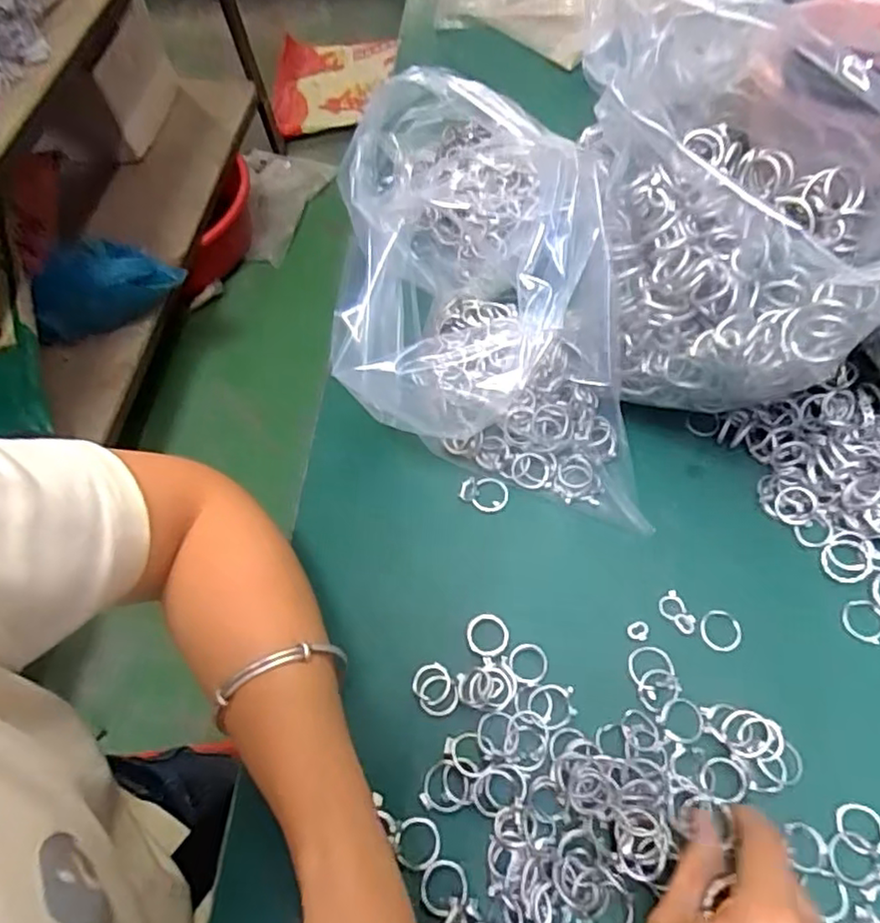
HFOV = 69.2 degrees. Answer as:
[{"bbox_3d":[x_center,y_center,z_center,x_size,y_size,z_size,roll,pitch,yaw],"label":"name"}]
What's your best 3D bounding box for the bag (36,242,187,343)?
[{"bbox_3d":[-0.602,-0.317,1.160,0.273,0.131,0.137,-17,61,-4],"label":"bag"}]

